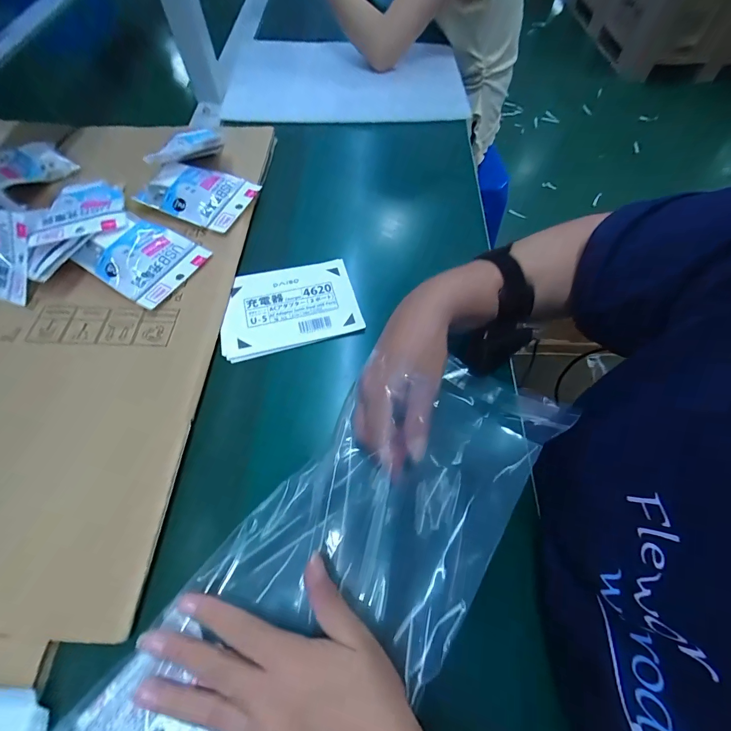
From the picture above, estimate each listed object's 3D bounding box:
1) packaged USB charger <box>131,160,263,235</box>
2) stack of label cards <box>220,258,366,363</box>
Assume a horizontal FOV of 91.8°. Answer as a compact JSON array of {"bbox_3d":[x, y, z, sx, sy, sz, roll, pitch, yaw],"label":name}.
[{"bbox_3d":[-0.211,-0.225,0.451,0.124,0.023,0.097,19,63,9],"label":"packaged USB charger"},{"bbox_3d":[-0.087,-0.069,0.405,0.150,0.005,0.111,-13,62,-8],"label":"stack of label cards"}]

